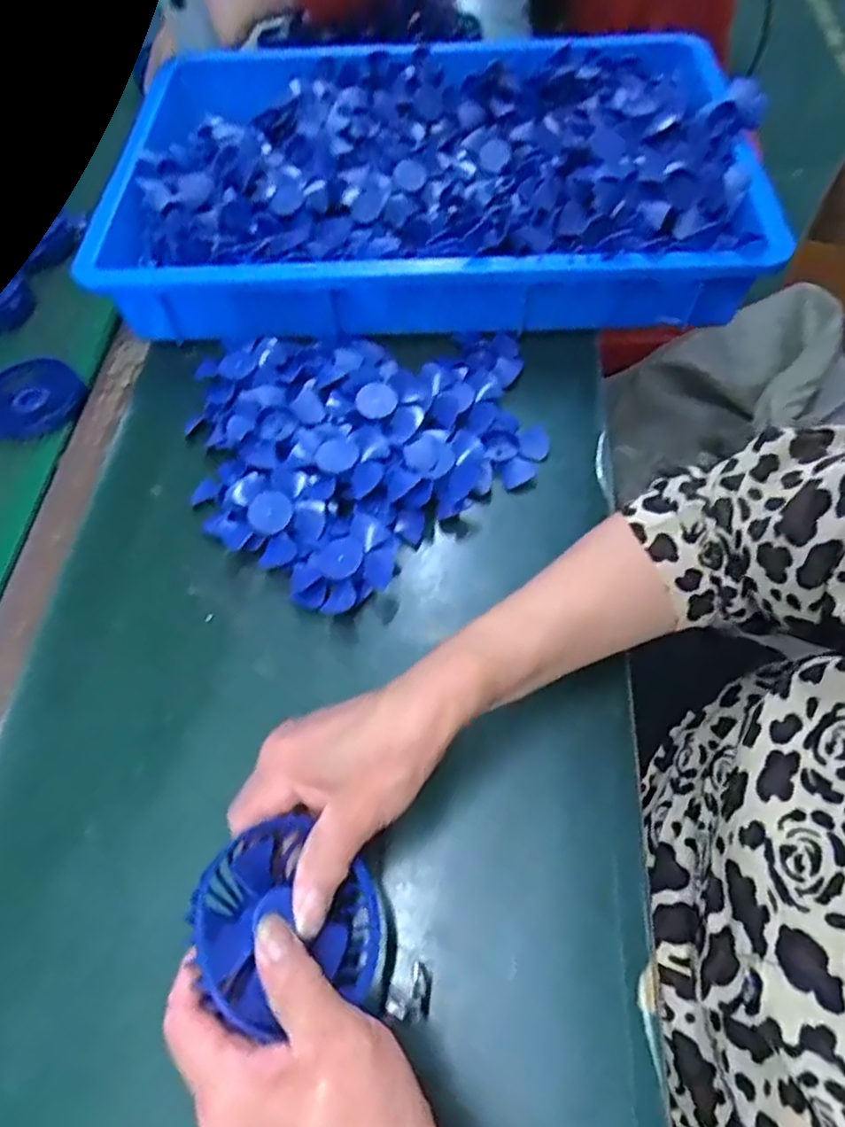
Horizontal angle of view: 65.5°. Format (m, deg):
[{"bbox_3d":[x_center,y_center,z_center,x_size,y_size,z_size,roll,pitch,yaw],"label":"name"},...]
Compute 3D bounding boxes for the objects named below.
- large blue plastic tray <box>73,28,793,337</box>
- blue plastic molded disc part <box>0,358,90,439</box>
[{"bbox_3d":[0.009,-0.360,0.623,0.542,0.107,0.350,0,59,3],"label":"large blue plastic tray"},{"bbox_3d":[-0.338,-0.143,0.567,0.089,0.005,0.084,-1,59,2],"label":"blue plastic molded disc part"}]

